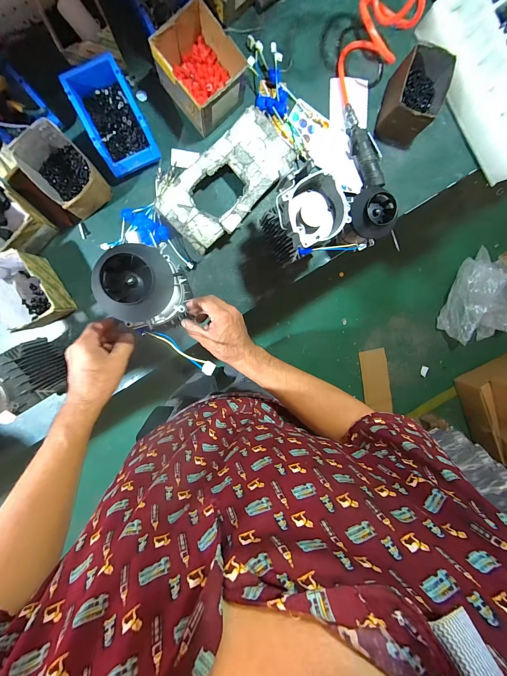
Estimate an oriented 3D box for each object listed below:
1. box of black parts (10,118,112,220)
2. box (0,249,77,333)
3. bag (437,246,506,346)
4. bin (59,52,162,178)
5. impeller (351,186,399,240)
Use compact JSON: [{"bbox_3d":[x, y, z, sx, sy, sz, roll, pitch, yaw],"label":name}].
[{"bbox_3d":[-0.401,-0.351,0.566,0.115,0.078,0.151,-45,99,1],"label":"box of black parts"},{"bbox_3d":[-0.502,-0.101,0.587,0.127,0.099,0.148,-25,99,-2],"label":"box"},{"bbox_3d":[1.278,-0.231,1.460,0.443,0.210,0.497,0,97,-6],"label":"bag"},{"bbox_3d":[-0.296,-0.458,0.563,0.123,0.066,0.181,-26,99,-2],"label":"bin"},{"bbox_3d":[0.264,-0.273,0.580,0.082,0.044,0.102,-20,99,-3],"label":"impeller"}]

